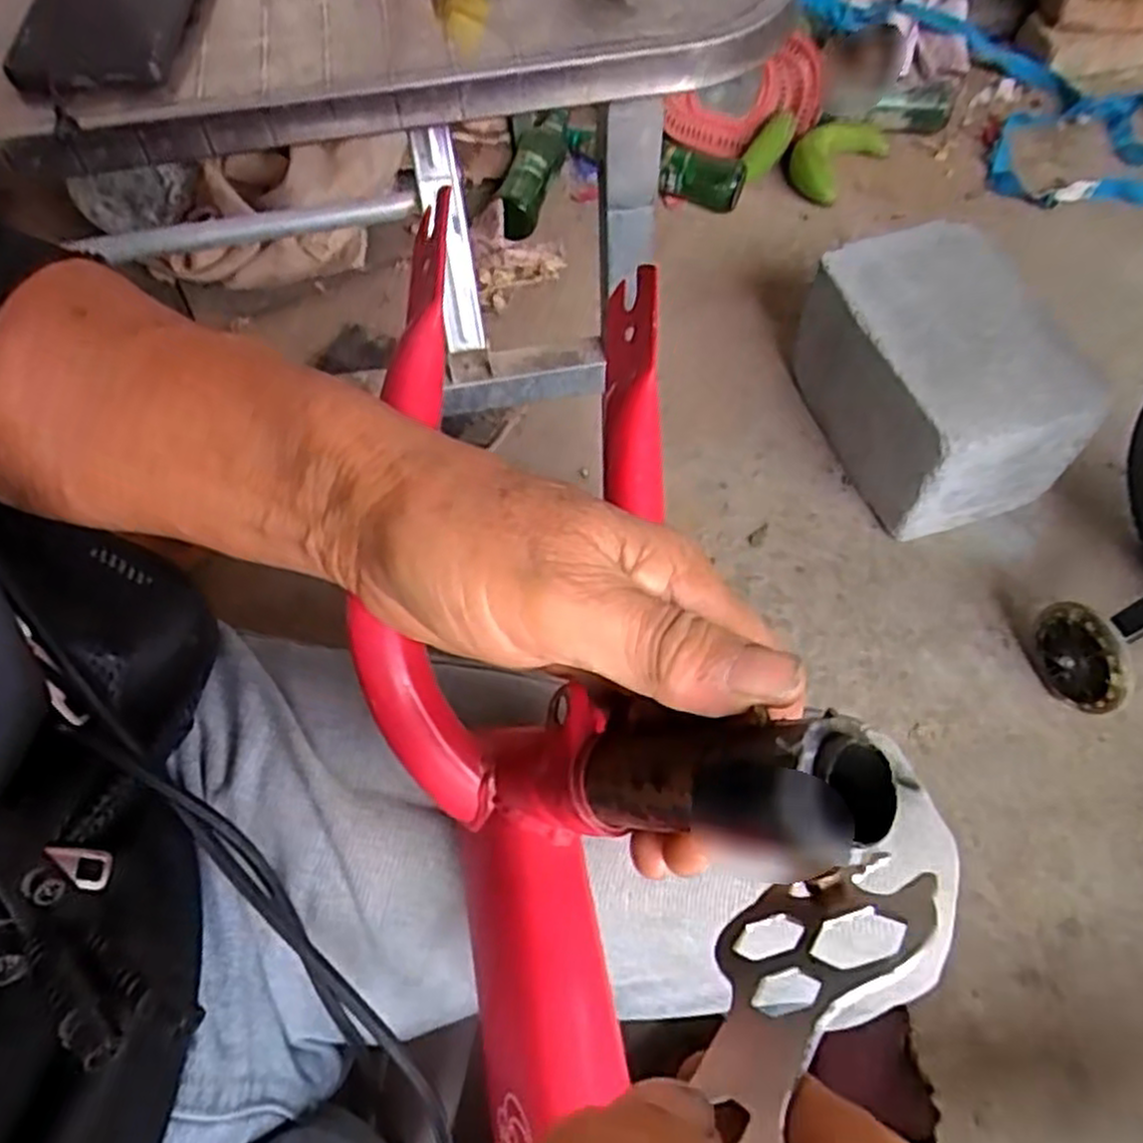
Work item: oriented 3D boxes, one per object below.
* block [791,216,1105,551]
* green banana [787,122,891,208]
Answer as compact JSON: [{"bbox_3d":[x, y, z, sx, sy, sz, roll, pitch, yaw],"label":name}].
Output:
[{"bbox_3d":[0.383,-0.205,0.856,0.170,0.199,0.282,-17,62,-8],"label":"block"},{"bbox_3d":[0.357,-0.565,1.067,0.132,0.059,0.089,-40,67,-18],"label":"green banana"}]

